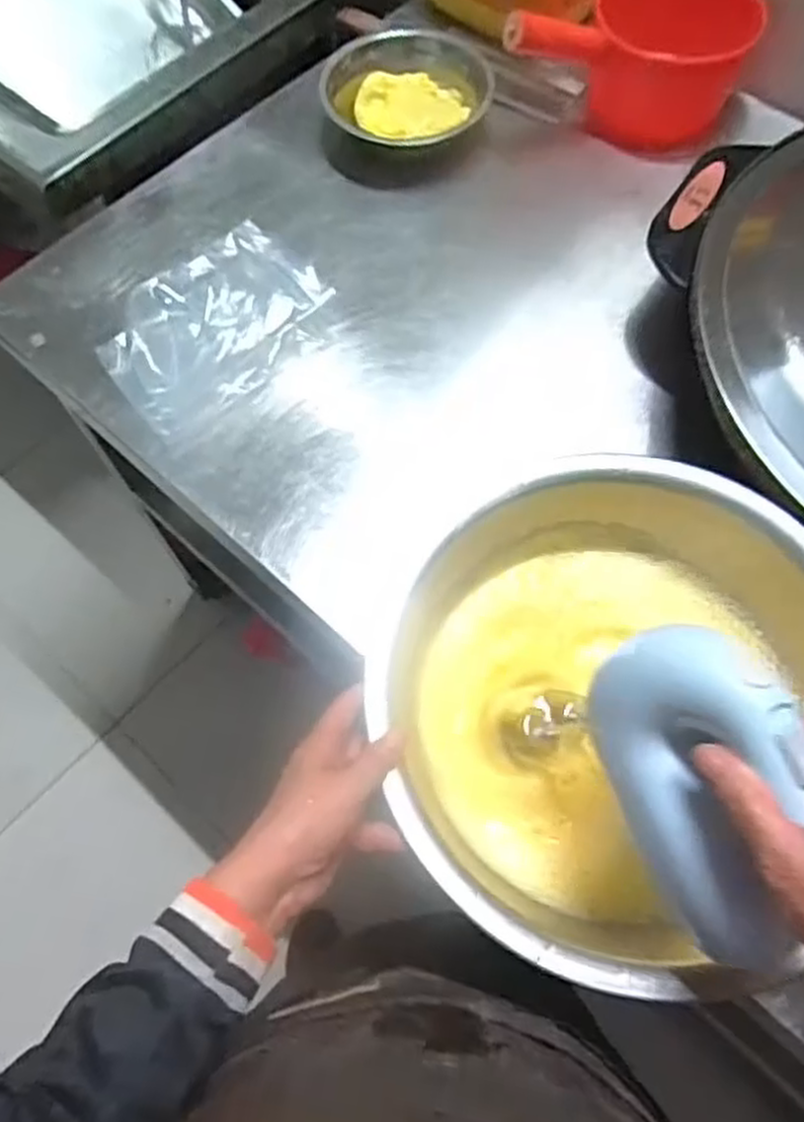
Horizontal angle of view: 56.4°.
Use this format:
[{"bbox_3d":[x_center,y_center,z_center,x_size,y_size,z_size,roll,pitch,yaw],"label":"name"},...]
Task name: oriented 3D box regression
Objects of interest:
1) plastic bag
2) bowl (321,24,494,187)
[{"bbox_3d":[-0.176,-0.225,0.716,0.139,0.040,0.216,40,72,16],"label":"plastic bag"},{"bbox_3d":[0.002,-0.497,0.818,0.178,0.063,0.161,7,66,4],"label":"bowl"}]

